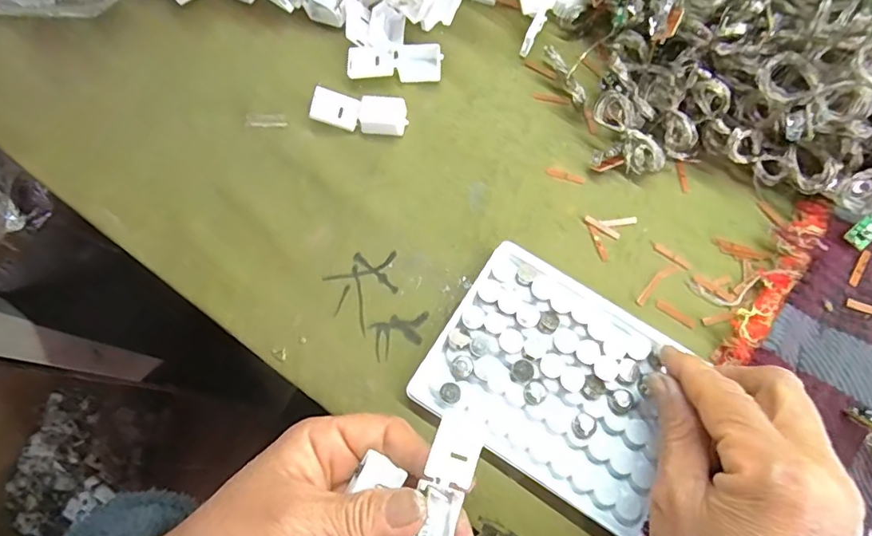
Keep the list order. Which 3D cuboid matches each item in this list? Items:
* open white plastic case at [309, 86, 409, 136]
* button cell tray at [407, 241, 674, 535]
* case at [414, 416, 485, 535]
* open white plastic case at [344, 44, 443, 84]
[{"bbox_3d":[-0.044,-0.090,0.307,0.053,0.016,0.019,8,74,3],"label":"open white plastic case"},{"bbox_3d":[0.060,0.055,0.260,0.119,0.014,0.092,31,74,11],"label":"button cell tray"},{"bbox_3d":[0.005,0.092,0.217,0.019,0.014,0.054,12,89,5],"label":"case"},{"bbox_3d":[-0.025,-0.122,0.318,0.056,0.012,0.020,0,71,1],"label":"open white plastic case"}]

